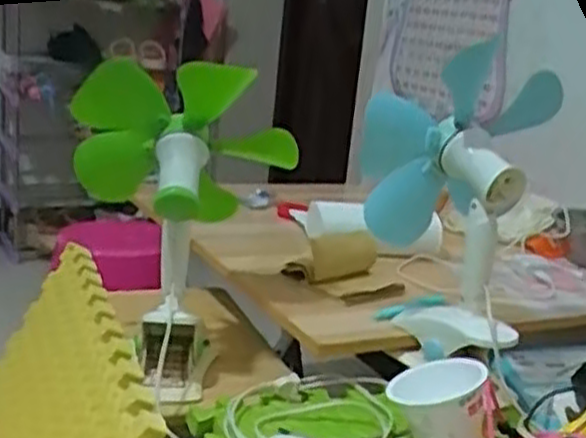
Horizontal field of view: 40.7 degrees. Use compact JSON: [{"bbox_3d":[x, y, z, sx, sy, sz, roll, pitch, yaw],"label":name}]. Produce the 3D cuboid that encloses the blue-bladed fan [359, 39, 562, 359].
[{"bbox_3d":[0.175,-0.021,0.841,0.162,0.298,0.178,12,17,22],"label":"blue-bladed fan"}]

